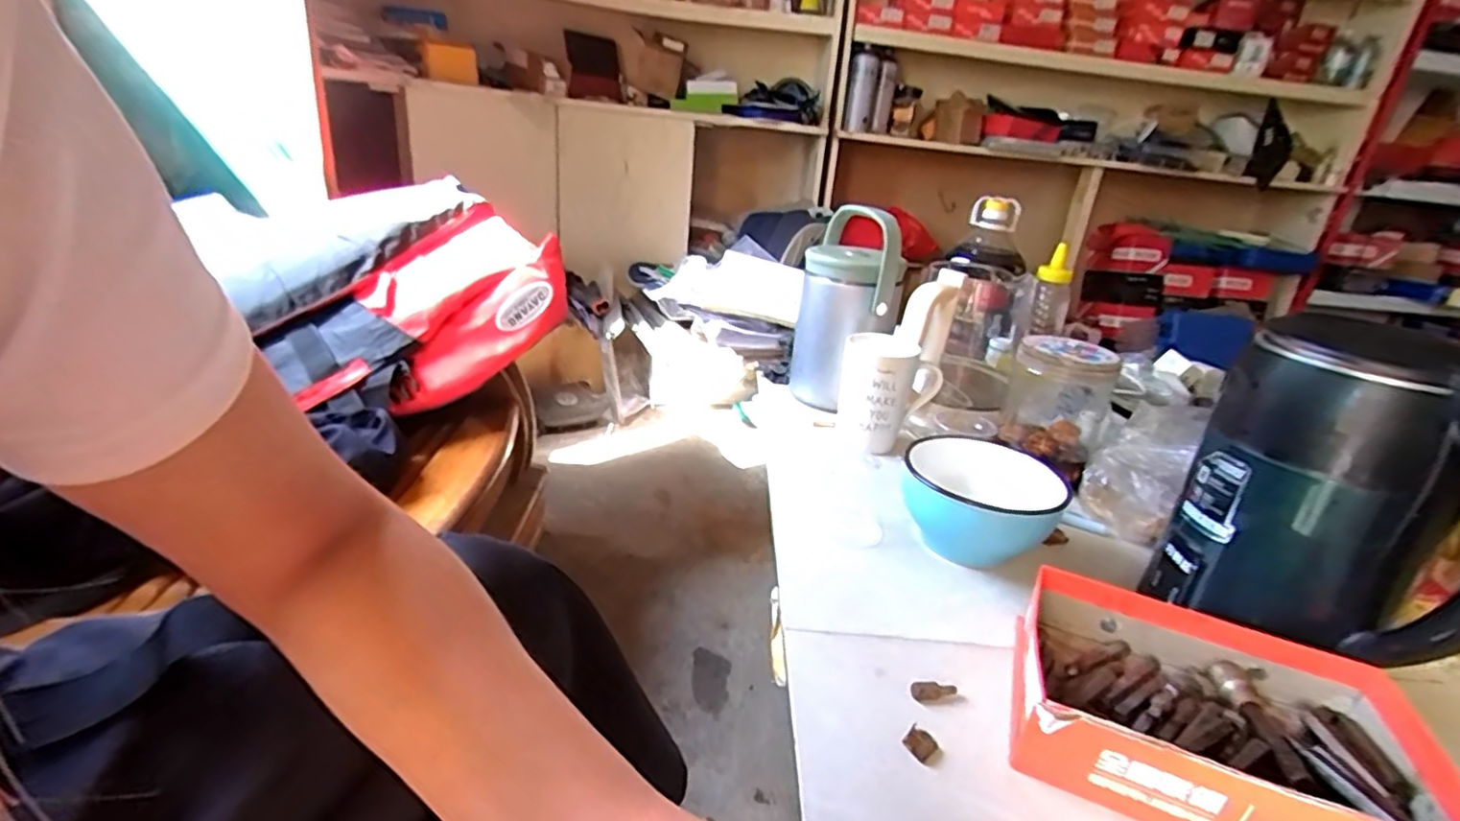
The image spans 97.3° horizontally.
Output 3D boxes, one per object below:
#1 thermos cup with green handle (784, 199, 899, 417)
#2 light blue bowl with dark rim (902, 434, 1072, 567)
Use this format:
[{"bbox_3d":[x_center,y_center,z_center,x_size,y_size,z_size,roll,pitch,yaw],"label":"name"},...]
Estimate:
[{"bbox_3d":[0.145,-0.135,0.857,0.104,0.257,0.119,8,23,3],"label":"thermos cup with green handle"},{"bbox_3d":[0.222,0.089,0.585,0.132,0.086,0.140,6,23,-2],"label":"light blue bowl with dark rim"}]

